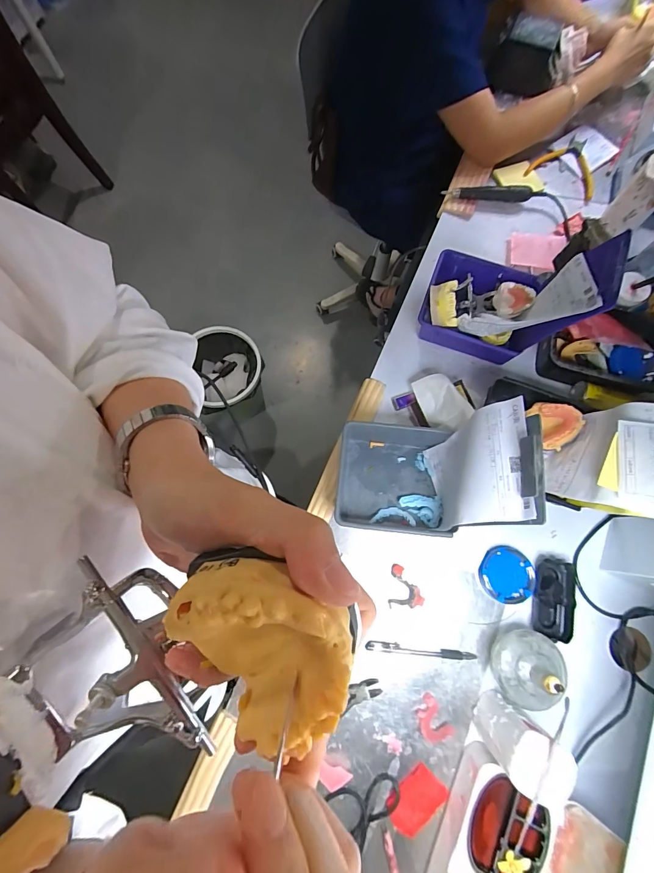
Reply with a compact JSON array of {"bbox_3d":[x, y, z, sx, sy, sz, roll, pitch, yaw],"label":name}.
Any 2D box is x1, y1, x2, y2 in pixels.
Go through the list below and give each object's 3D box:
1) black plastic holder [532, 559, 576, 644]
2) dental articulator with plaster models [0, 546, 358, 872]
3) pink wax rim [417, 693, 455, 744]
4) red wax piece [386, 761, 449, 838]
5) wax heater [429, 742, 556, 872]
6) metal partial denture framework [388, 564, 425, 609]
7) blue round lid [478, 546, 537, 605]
[{"bbox_3d":[0.331,0.238,0.542,0.050,0.025,0.106,13,76,3],"label":"black plastic holder"},{"bbox_3d":[-0.078,0.102,0.142,0.179,0.089,0.077,-28,77,3],"label":"dental articulator with plaster models"},{"bbox_3d":[0.144,0.391,0.509,0.040,0.006,0.058,-32,78,-8],"label":"pink wax rim"},{"bbox_3d":[0.118,0.490,0.496,0.079,0.005,0.055,-43,80,-10],"label":"red wax piece"},{"bbox_3d":[0.201,0.512,0.452,0.114,0.069,0.187,26,77,6],"label":"wax heater"},{"bbox_3d":[0.116,0.223,0.550,0.049,0.012,0.060,-3,76,-1],"label":"metal partial denture framework"},{"bbox_3d":[0.273,0.209,0.558,0.077,0.009,0.078,0,76,0],"label":"blue round lid"}]

